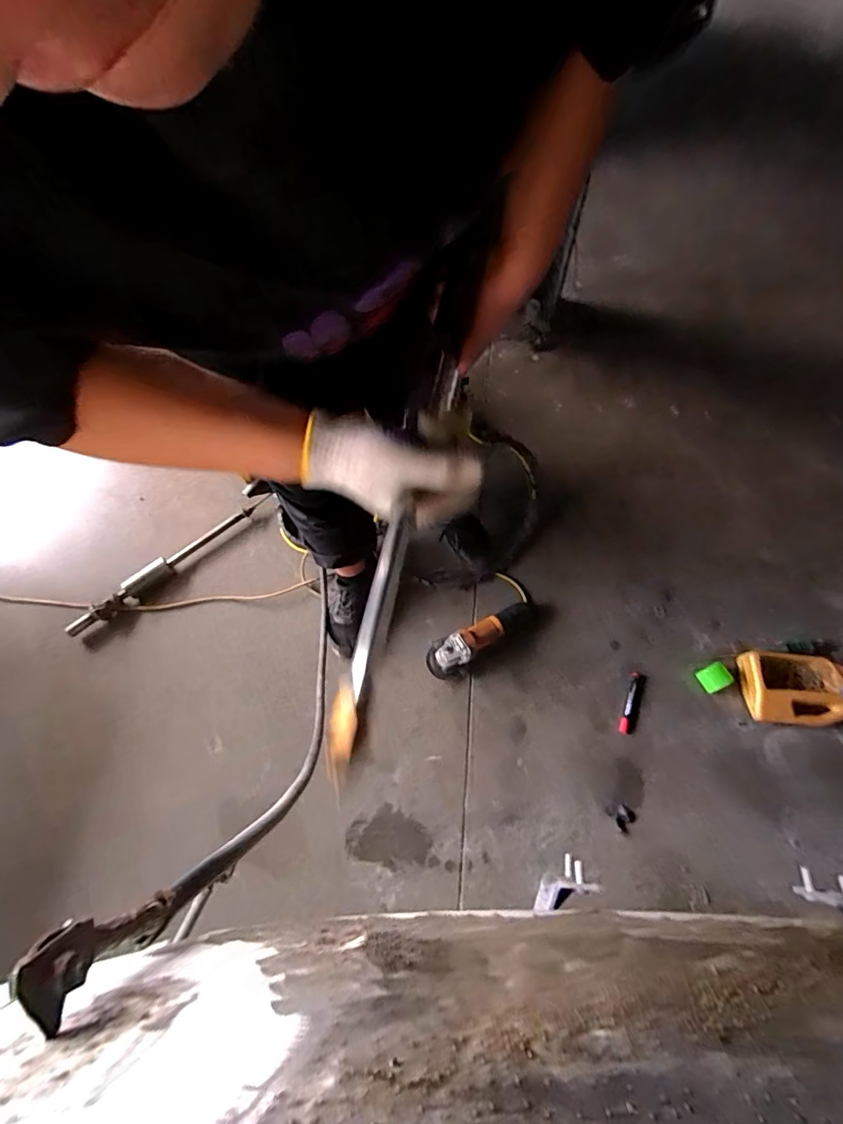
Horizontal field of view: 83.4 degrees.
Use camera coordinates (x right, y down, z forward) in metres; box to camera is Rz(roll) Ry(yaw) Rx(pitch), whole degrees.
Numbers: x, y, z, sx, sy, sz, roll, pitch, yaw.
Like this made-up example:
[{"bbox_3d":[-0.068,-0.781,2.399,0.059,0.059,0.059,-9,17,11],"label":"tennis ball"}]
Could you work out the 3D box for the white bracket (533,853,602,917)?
[{"bbox_3d":[0.188,0.433,0.639,0.083,0.065,0.040,-22,67,-7],"label":"white bracket"}]

